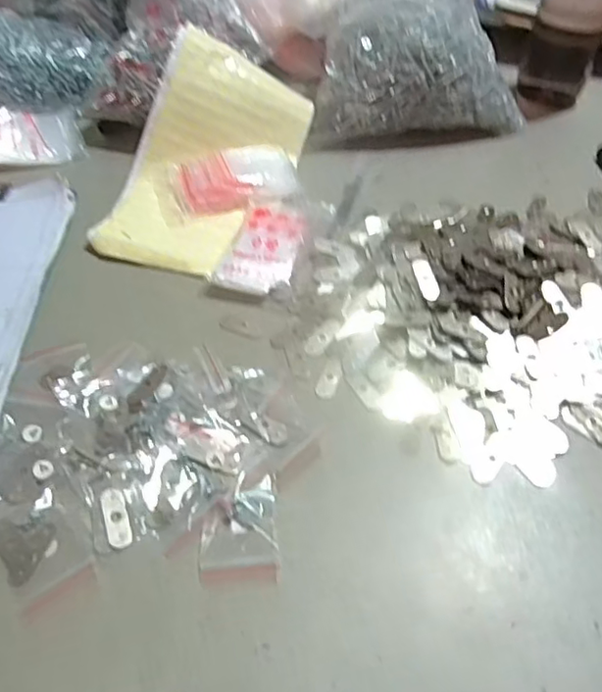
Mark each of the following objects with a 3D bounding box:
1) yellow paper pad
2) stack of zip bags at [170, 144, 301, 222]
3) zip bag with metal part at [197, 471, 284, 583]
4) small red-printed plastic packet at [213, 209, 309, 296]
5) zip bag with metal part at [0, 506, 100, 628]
[{"bbox_3d":[-0.075,-0.149,0.491,0.120,0.068,0.216,14,68,8],"label":"yellow paper pad"},{"bbox_3d":[-0.054,-0.140,0.498,0.105,0.016,0.061,-17,53,-15],"label":"stack of zip bags"},{"bbox_3d":[-0.032,0.094,0.315,0.039,0.004,0.054,-3,50,-4],"label":"zip bag with metal part"},{"bbox_3d":[-0.027,-0.072,0.447,0.050,0.016,0.083,11,51,7],"label":"small red-printed plastic packet"},{"bbox_3d":[-0.129,0.104,0.307,0.039,0.004,0.059,-26,56,-21],"label":"zip bag with metal part"}]

